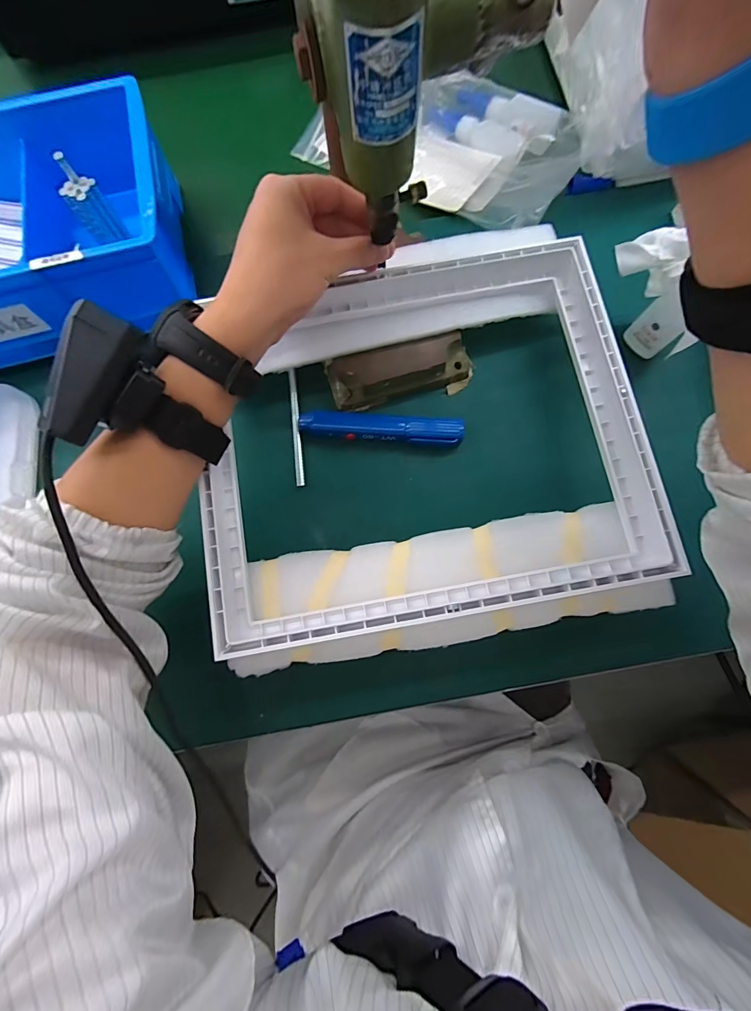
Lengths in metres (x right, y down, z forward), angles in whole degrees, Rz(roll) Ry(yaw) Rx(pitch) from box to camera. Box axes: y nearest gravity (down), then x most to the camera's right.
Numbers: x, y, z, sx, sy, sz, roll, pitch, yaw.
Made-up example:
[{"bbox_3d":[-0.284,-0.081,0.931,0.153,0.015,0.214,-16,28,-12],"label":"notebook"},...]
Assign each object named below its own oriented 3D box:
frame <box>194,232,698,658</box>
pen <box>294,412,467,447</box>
[{"bbox_3d":[0.030,-0.054,0.303,0.320,0.027,0.271,-11,79,-1],"label":"frame"},{"bbox_3d":[0.005,-0.069,0.352,0.141,0.018,0.023,5,79,3],"label":"pen"}]

